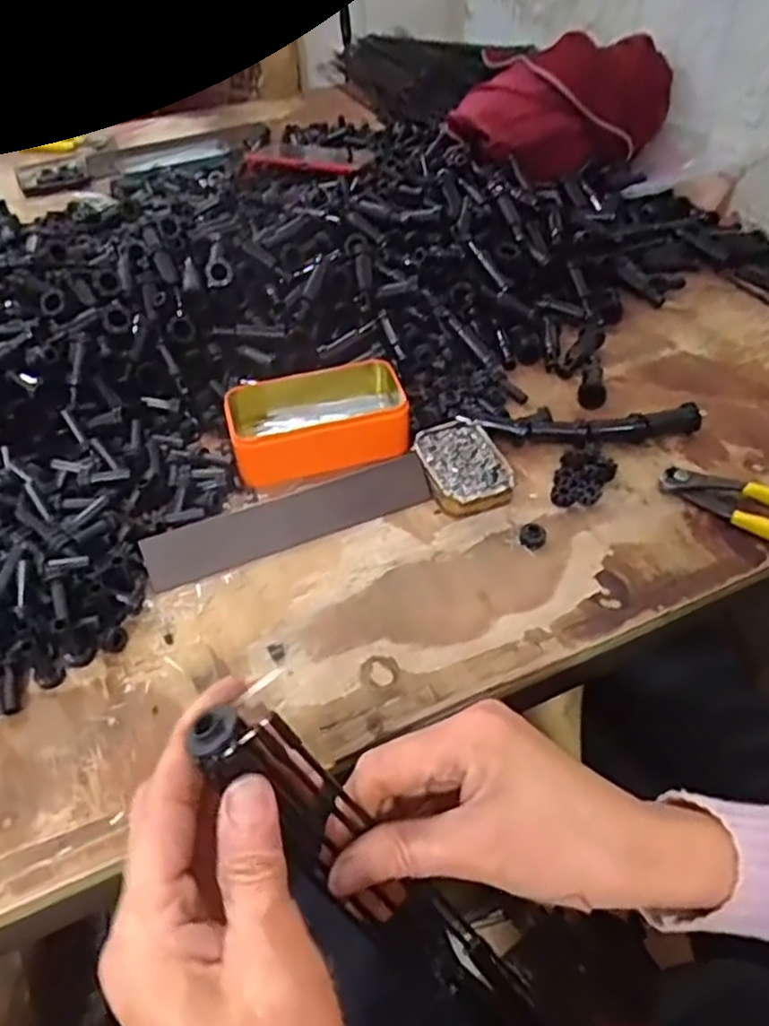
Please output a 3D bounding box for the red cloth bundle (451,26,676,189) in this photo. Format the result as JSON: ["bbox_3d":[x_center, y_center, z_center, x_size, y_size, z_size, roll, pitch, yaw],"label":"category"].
[{"bbox_3d":[0.212,-0.484,0.825,0.228,0.094,0.145,-25,51,-21],"label":"red cloth bundle"}]

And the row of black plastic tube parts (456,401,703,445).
[{"bbox_3d":[0.166,-0.073,0.589,0.197,0.021,0.030,-4,46,-3],"label":"row of black plastic tube parts"}]

